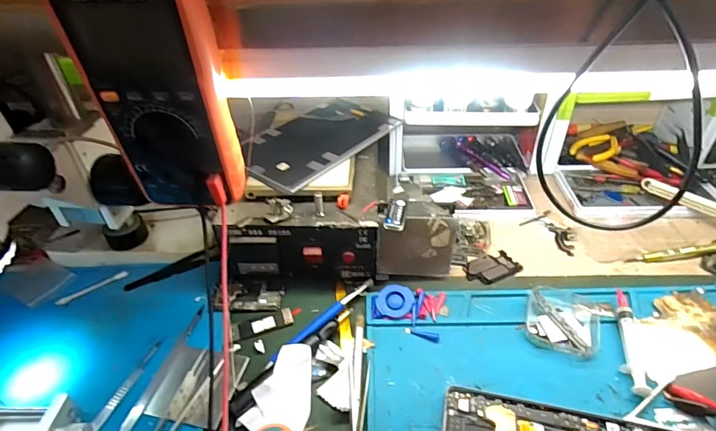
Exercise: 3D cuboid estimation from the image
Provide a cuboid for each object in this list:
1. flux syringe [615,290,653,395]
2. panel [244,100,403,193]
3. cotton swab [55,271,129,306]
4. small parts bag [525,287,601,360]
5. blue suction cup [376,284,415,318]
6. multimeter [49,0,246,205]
[{"bbox_3d":[0.249,0.113,0.384,0.016,0.012,0.107,8,40,14],"label":"flux syringe"},{"bbox_3d":[-0.047,-0.095,0.505,0.117,0.007,0.200,29,48,30],"label":"panel"},{"bbox_3d":[-0.294,0.082,0.463,0.072,0.009,0.010,-25,44,-25],"label":"cotton swab"},{"bbox_3d":[0.198,0.100,0.404,0.065,0.016,0.072,8,40,14],"label":"small parts bag"},{"bbox_3d":[0.038,0.087,0.427,0.037,0.006,0.037,-4,56,6],"label":"blue suction cup"},{"bbox_3d":[-0.139,-0.083,0.302,0.088,0.170,0.052,6,41,11],"label":"multimeter"}]

